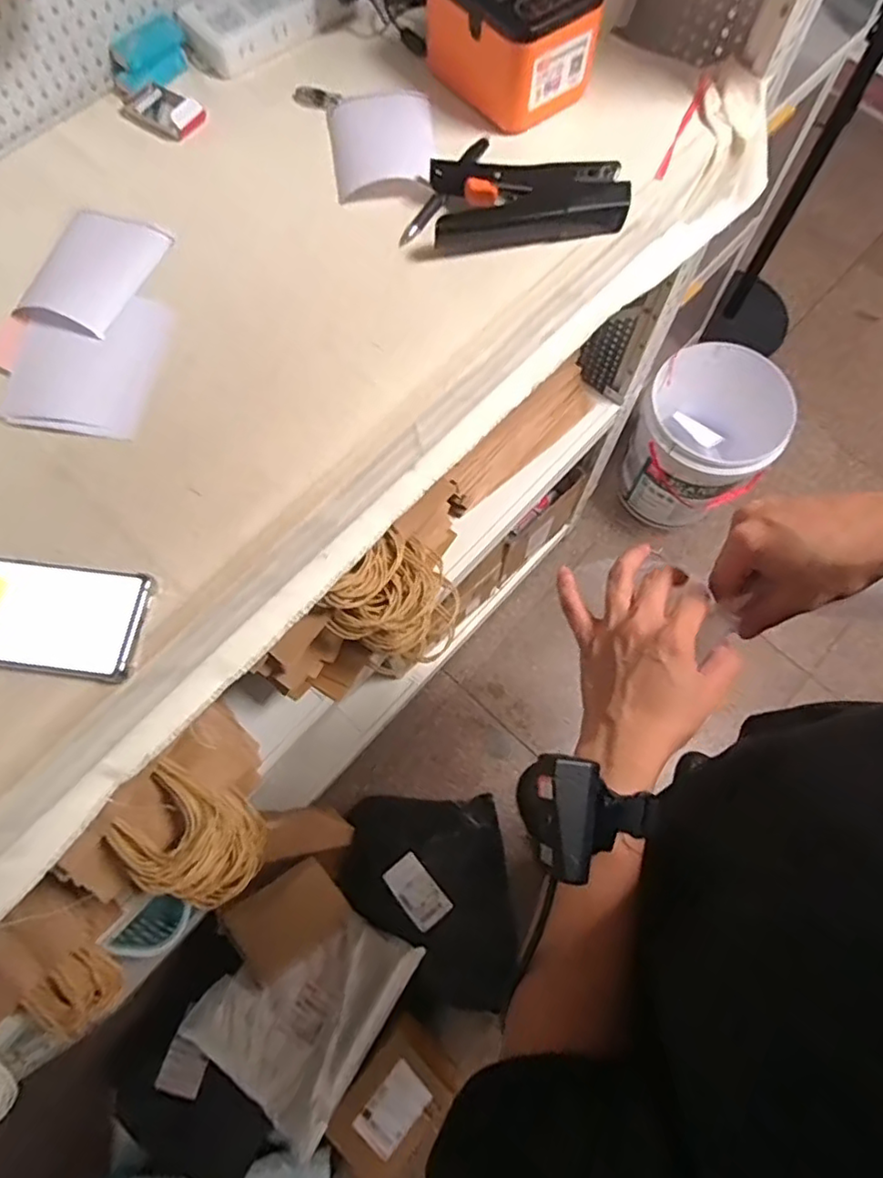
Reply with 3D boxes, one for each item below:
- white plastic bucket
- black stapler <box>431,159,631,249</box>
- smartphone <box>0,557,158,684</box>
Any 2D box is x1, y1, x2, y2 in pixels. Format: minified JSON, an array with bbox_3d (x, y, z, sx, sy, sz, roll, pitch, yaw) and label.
[{"bbox_3d":[0.619,-0.352,1.519,0.309,0.370,0.316,0,72,0],"label":"white plastic bucket"},{"bbox_3d":[0.078,-0.343,0.548,0.167,0.028,0.074,-1,72,0],"label":"black stapler"},{"bbox_3d":[-0.295,0.017,0.436,0.166,0.008,0.077,7,72,3],"label":"smartphone"}]

